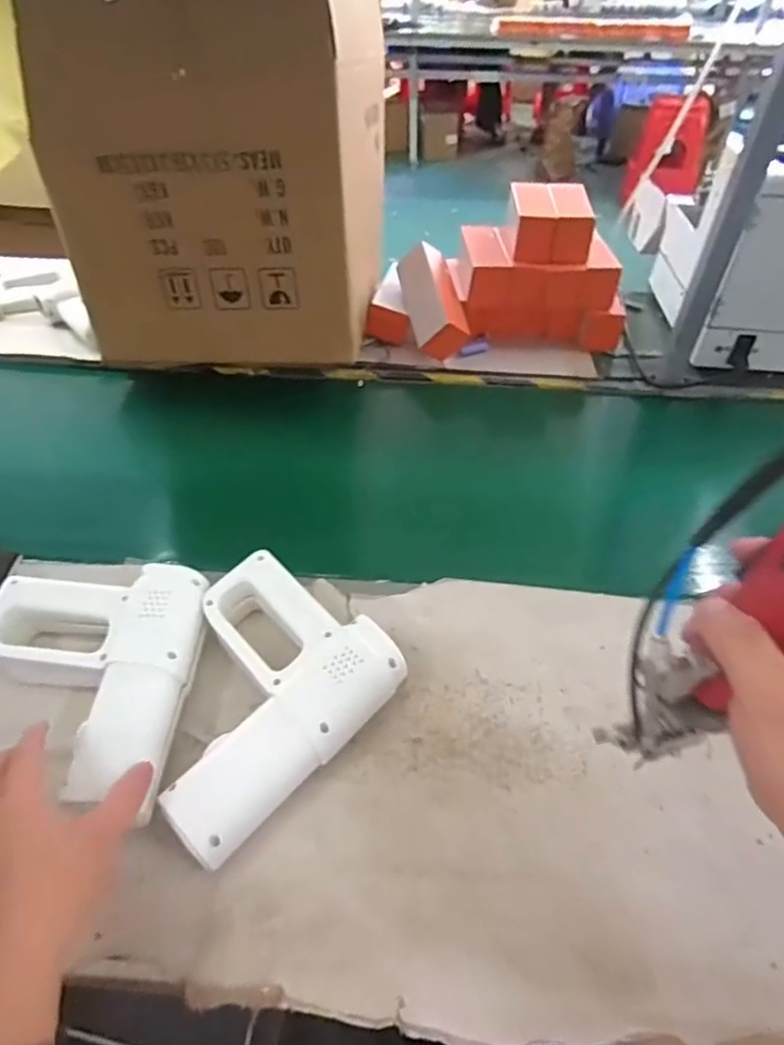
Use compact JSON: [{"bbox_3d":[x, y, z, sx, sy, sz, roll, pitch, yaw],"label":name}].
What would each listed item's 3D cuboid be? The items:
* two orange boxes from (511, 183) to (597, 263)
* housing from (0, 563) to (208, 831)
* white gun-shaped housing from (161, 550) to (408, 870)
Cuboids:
[{"bbox_3d":[0.249,-0.480,0.963,0.116,0.057,0.175,4,46,2],"label":"two orange boxes"},{"bbox_3d":[-0.264,0.133,0.510,0.193,0.068,0.207,3,46,1],"label":"housing"},{"bbox_3d":[-0.120,0.137,0.509,0.185,0.063,0.203,35,54,28],"label":"white gun-shaped housing"}]

